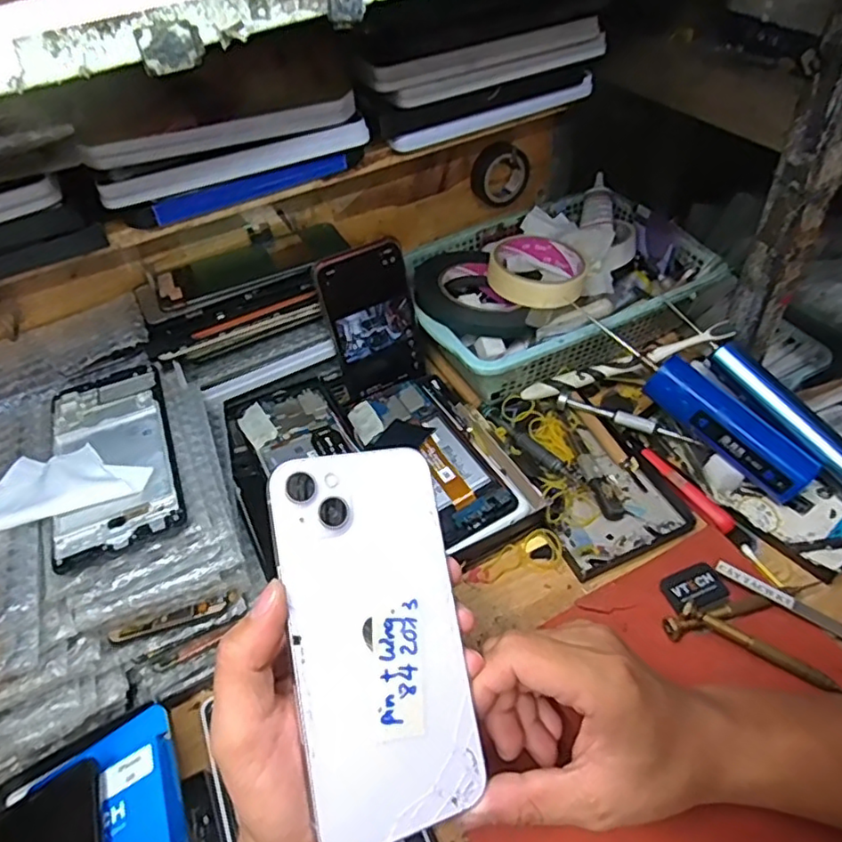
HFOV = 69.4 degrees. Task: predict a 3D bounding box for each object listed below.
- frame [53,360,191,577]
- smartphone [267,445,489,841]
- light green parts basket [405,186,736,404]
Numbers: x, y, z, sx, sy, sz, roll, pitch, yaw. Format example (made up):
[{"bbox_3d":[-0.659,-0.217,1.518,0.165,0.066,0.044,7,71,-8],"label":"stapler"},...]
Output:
[{"bbox_3d":[-0.193,0.018,0.382,0.071,0.004,0.151,-20,48,-11],"label":"frame"},{"bbox_3d":[-0.018,0.091,0.265,0.076,0.004,0.157,-7,79,-28],"label":"smartphone"},{"bbox_3d":[0.124,-0.129,0.584,0.266,0.070,0.193,-23,49,-14],"label":"light green parts basket"}]

